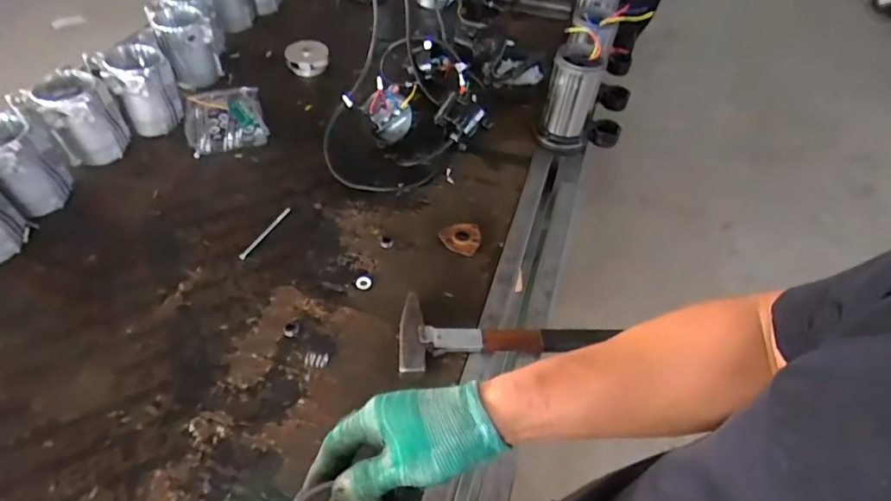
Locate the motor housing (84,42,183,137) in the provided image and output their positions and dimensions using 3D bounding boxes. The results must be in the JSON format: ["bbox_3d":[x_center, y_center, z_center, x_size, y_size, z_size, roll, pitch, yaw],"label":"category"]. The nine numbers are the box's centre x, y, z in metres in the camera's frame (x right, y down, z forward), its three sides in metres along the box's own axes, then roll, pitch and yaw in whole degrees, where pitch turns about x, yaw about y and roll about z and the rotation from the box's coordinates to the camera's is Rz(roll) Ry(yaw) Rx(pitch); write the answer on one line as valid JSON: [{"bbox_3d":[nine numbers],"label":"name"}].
[{"bbox_3d":[-0.579,-0.306,0.979,0.119,0.155,0.113,-31,59,-27],"label":"motor housing"}]

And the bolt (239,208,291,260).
[{"bbox_3d":[-0.305,-0.031,0.864,0.012,0.006,0.131,20,51,12],"label":"bolt"}]

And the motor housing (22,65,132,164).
[{"bbox_3d":[-0.633,-0.229,0.894,0.111,0.143,0.094,-31,59,-27],"label":"motor housing"}]

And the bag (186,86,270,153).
[{"bbox_3d":[-0.444,-0.266,1.027,0.147,0.036,0.175,-14,53,-16],"label":"bag"}]

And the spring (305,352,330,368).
[{"bbox_3d":[-0.176,0.151,0.697,0.031,0.014,0.017,2,50,-3],"label":"spring"}]

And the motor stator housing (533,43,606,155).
[{"bbox_3d":[0.241,-0.282,0.978,0.100,0.183,0.093,22,52,13],"label":"motor stator housing"}]

